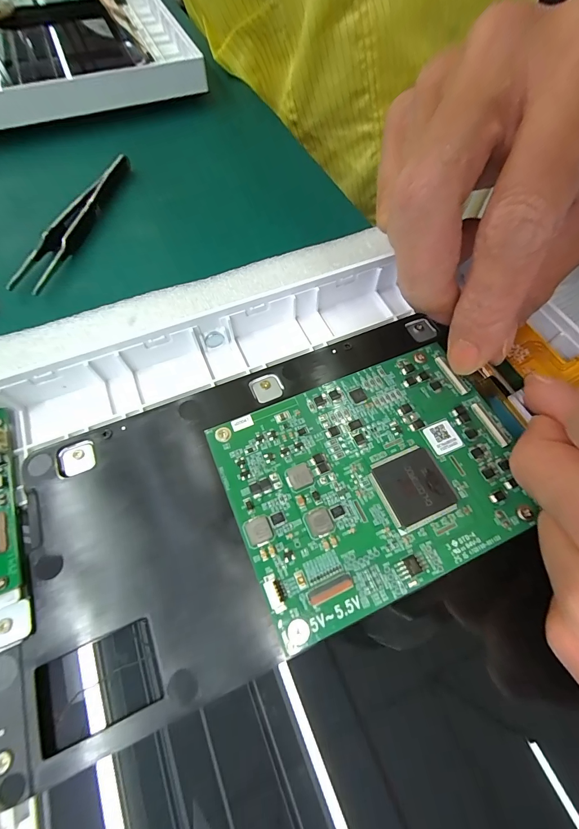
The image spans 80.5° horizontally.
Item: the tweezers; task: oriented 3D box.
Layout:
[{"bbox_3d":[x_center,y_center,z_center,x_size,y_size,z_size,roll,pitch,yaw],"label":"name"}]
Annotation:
[{"bbox_3d":[-0.118,-0.110,0.189,0.017,0.009,0.112,11,64,6],"label":"tweezers"}]

